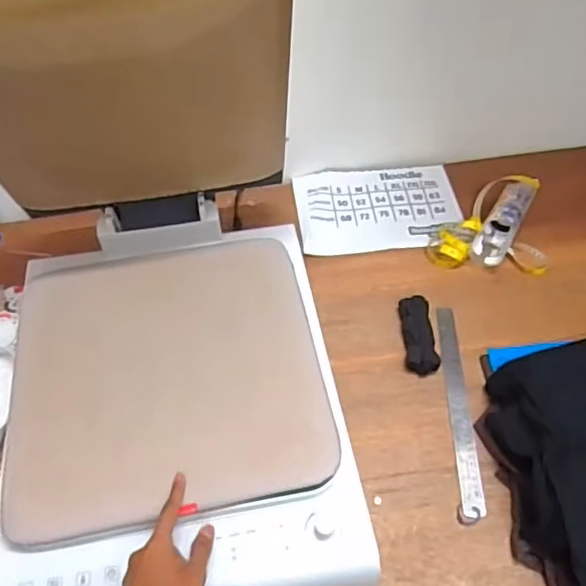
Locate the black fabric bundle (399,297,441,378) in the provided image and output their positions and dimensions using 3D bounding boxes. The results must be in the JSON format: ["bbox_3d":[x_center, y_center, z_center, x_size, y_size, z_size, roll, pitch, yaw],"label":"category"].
[{"bbox_3d":[0.191,0.061,0.900,0.047,0.031,0.128,-1,51,1],"label":"black fabric bundle"}]

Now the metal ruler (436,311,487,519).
[{"bbox_3d":[0.235,0.155,0.847,0.030,0.005,0.323,2,51,2],"label":"metal ruler"}]

